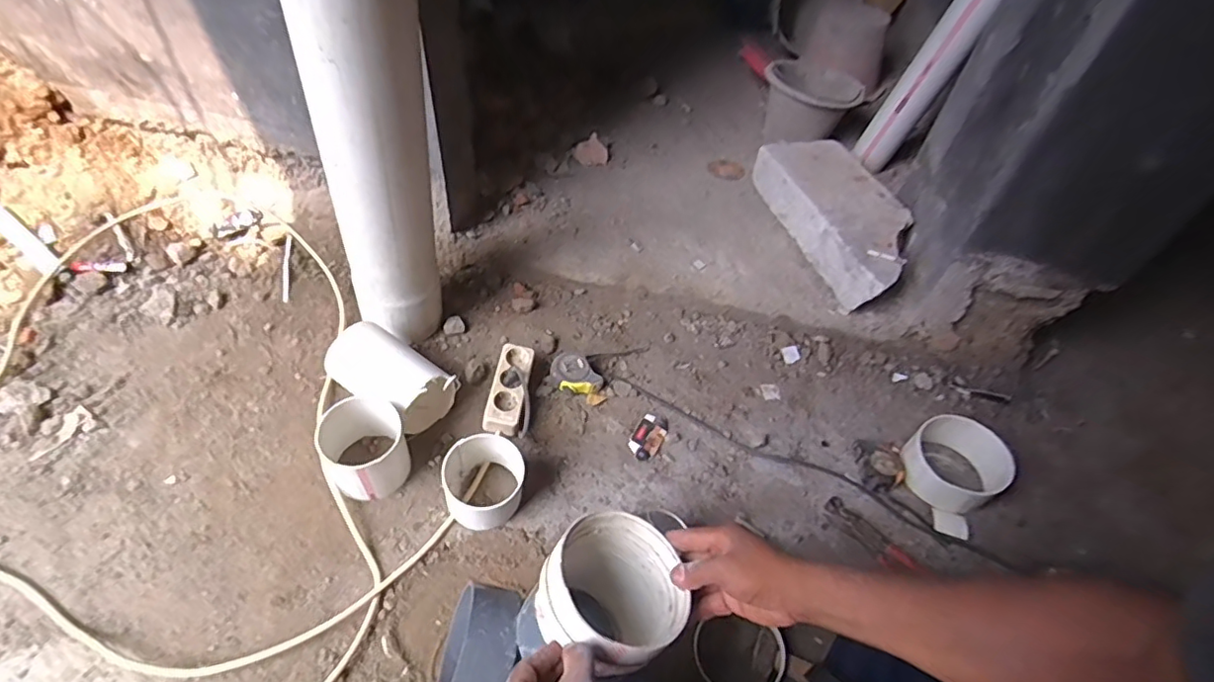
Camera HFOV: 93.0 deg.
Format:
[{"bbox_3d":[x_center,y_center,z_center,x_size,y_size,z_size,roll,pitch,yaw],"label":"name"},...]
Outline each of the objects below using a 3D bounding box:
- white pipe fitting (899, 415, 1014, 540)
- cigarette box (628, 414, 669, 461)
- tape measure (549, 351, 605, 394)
[{"bbox_3d":[0.567,0.210,0.948,0.148,0.096,0.151,-32,59,-28],"label":"white pipe fitting"},{"bbox_3d":[0.074,0.161,0.988,0.048,0.014,0.095,27,52,16],"label":"cigarette box"},{"bbox_3d":[-0.057,0.063,1.039,0.095,0.046,0.070,35,55,22],"label":"tape measure"}]

